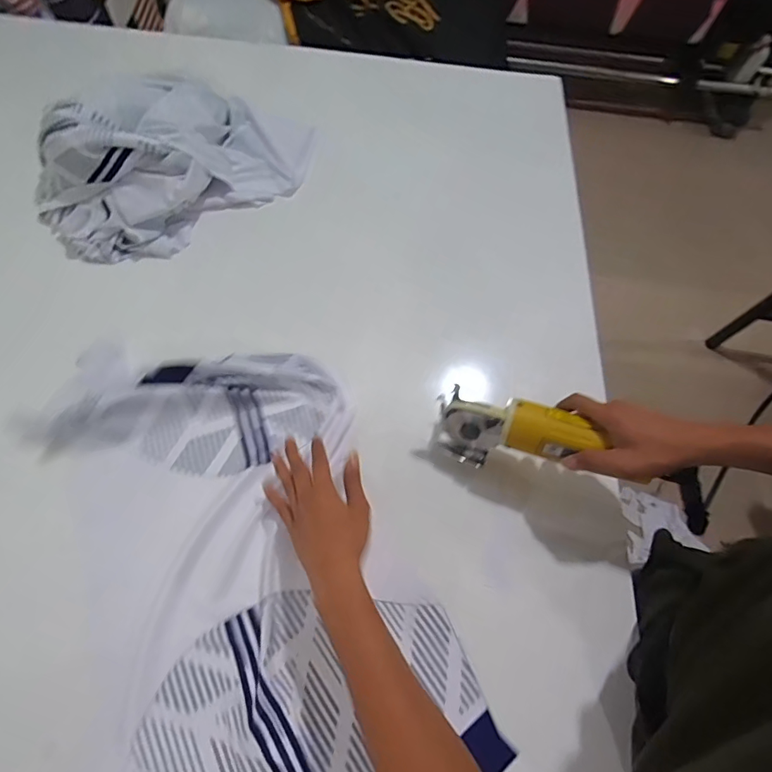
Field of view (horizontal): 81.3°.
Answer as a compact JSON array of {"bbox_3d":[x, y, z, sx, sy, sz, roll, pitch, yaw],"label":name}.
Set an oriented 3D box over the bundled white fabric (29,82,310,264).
[{"bbox_3d":[-0.327,-0.375,0.717,0.452,0.125,0.234,-36,74,-16],"label":"bundled white fabric"}]

